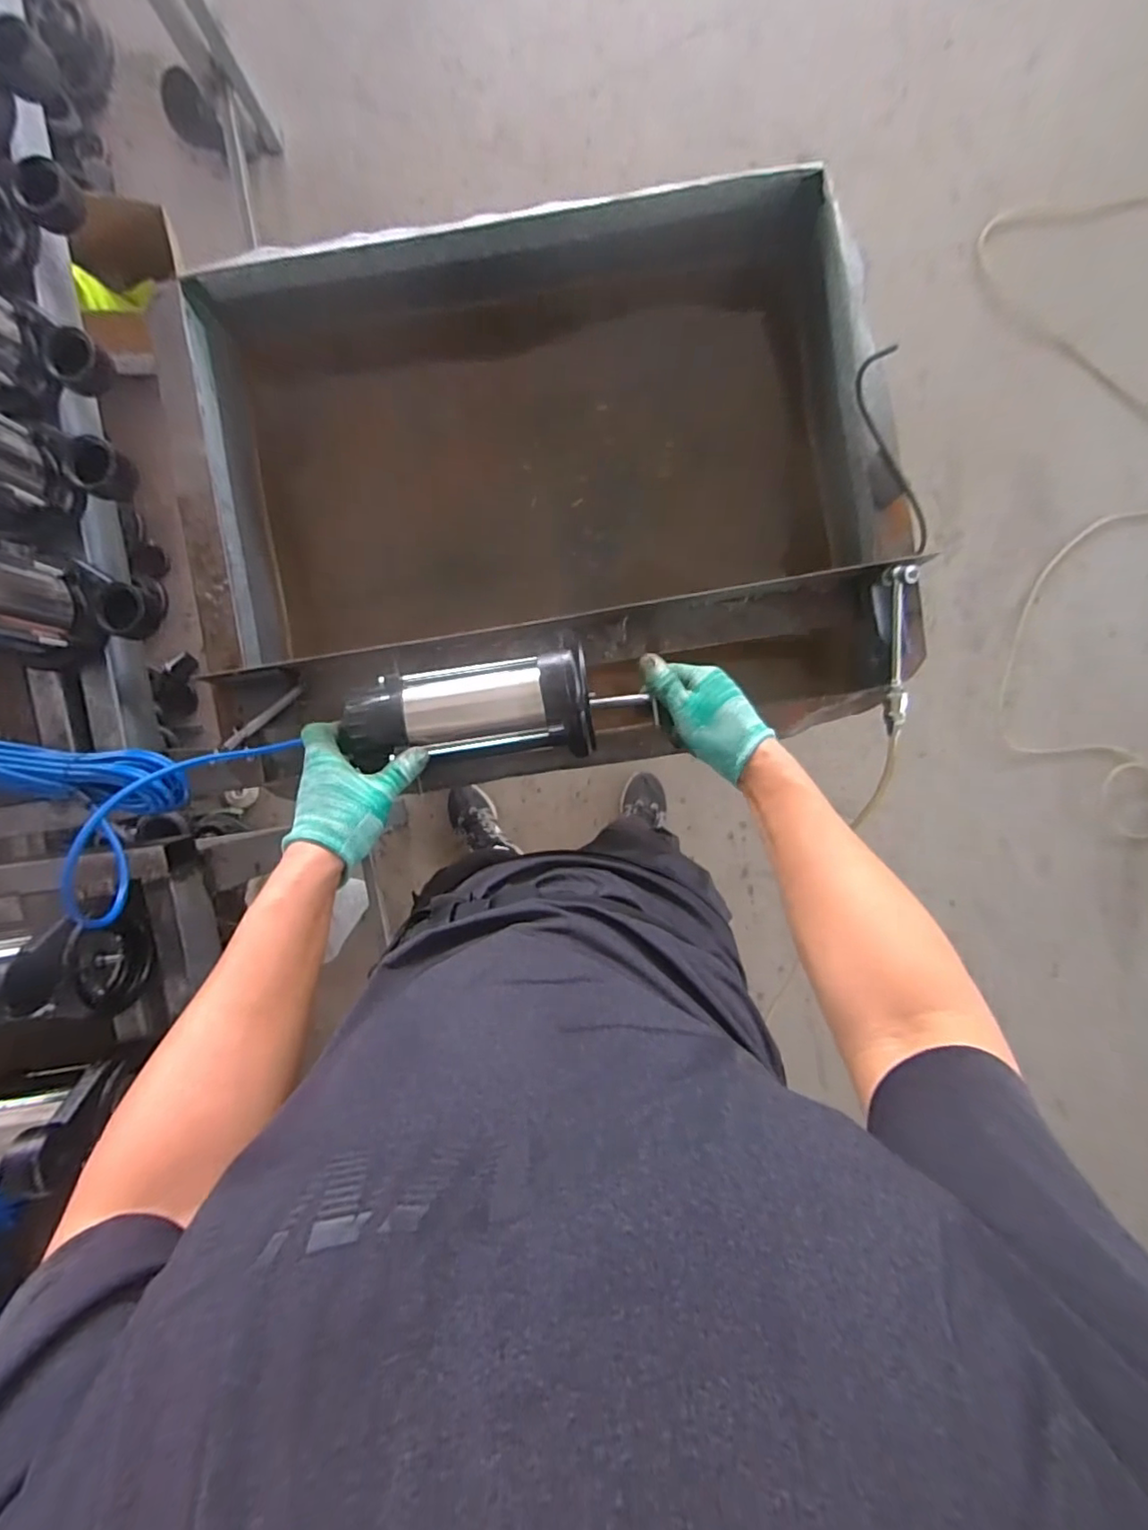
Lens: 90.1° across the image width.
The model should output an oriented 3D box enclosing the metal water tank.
[{"bbox_3d":[-0.035,-0.306,0.699,0.754,0.292,0.586,-10,92,2],"label":"metal water tank"}]

